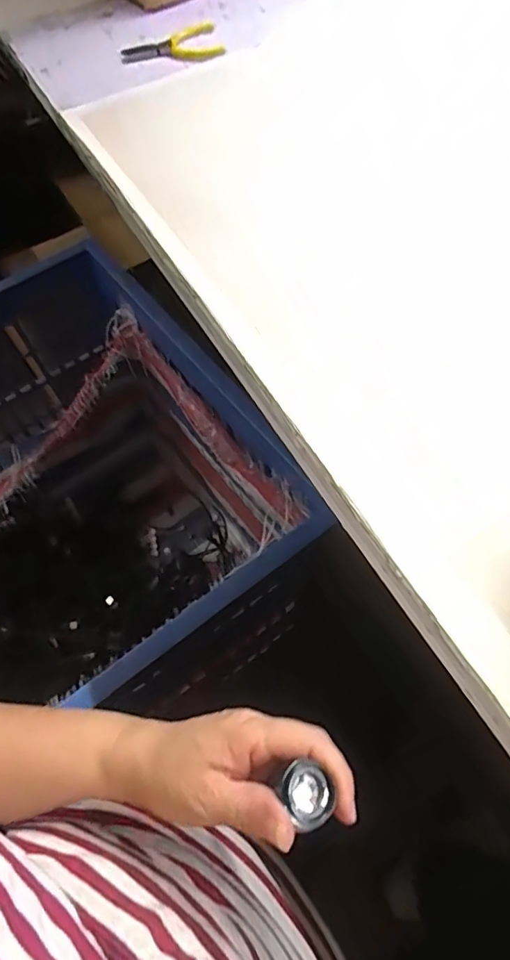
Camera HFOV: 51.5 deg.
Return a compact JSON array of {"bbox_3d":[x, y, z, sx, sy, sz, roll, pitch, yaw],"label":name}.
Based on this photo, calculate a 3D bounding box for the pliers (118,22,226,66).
[{"bbox_3d":[-0.099,-0.519,0.626,0.118,0.015,0.069,-7,60,0],"label":"pliers"}]

